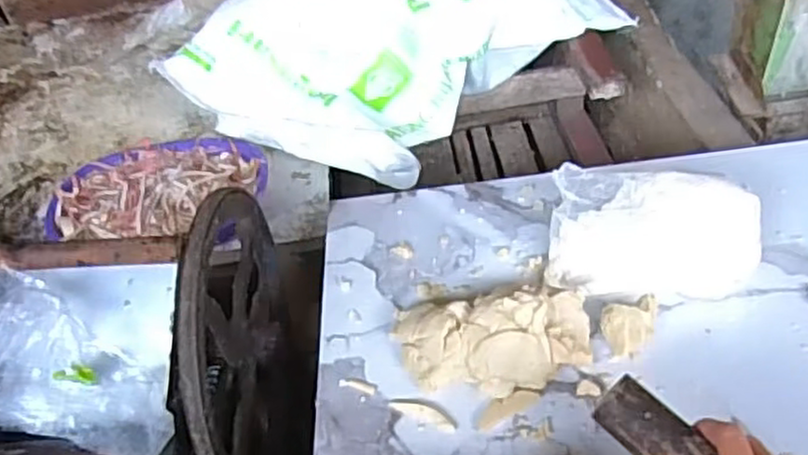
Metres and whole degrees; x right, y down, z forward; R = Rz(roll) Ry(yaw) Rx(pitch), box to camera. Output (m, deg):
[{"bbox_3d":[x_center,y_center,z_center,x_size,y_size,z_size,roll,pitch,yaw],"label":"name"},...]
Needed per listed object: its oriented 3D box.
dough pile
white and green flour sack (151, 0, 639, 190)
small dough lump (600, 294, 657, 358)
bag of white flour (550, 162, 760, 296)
[{"bbox_3d":[0.065,0.083,0.550,0.158,0.062,0.076,-7,43,17],"label":"dough pile"},{"bbox_3d":[0.010,-0.328,1.150,0.661,0.192,0.416,-37,52,-27],"label":"white and green flour sack"},{"bbox_3d":[0.178,0.077,0.558,0.041,0.025,0.040,-5,45,2],"label":"small dough lump"},{"bbox_3d":[0.204,0.005,0.586,0.163,0.084,0.070,2,45,8],"label":"bag of white flour"}]

